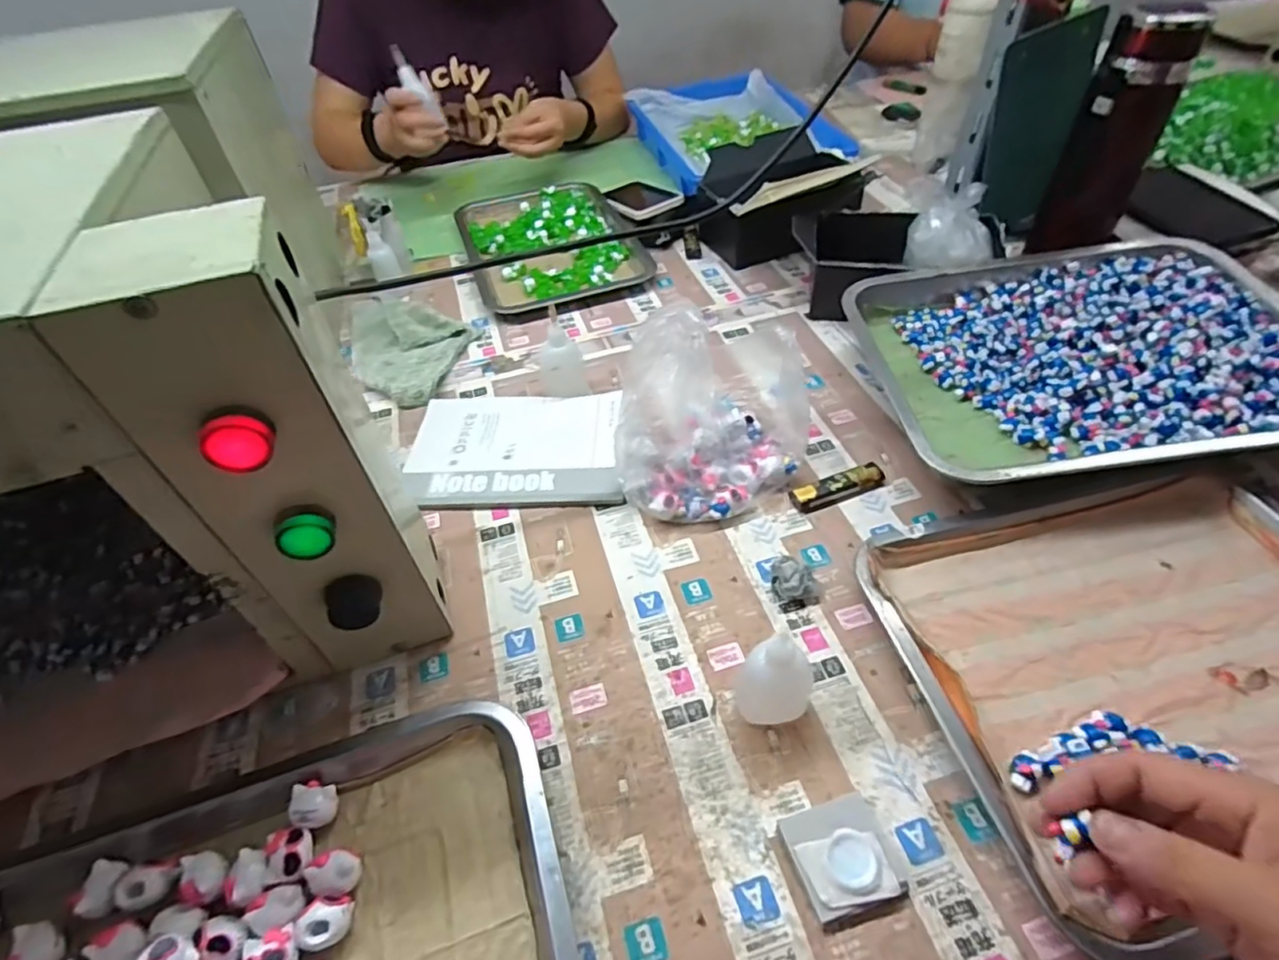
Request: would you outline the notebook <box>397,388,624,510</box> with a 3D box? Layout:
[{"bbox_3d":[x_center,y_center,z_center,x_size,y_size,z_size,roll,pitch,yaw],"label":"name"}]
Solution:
[{"bbox_3d":[-0.112,-0.035,0.567,0.189,0.007,0.141,-3,47,3],"label":"notebook"}]

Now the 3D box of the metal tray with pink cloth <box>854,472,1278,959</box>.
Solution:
[{"bbox_3d":[0.325,0.110,0.390,0.306,0.032,0.261,-11,47,-5],"label":"metal tray with pink cloth"}]

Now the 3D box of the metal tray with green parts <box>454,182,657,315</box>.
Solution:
[{"bbox_3d":[-0.123,-0.322,0.831,0.208,0.022,0.287,-17,48,-11],"label":"metal tray with green parts"}]

